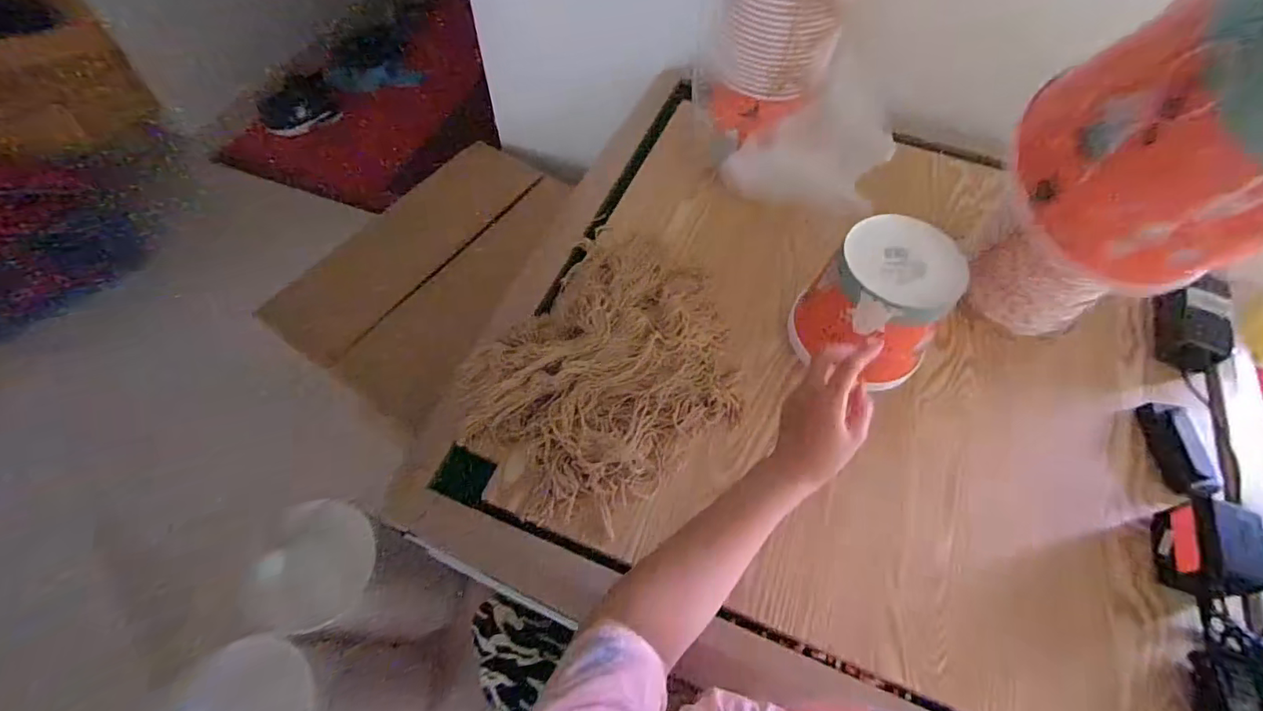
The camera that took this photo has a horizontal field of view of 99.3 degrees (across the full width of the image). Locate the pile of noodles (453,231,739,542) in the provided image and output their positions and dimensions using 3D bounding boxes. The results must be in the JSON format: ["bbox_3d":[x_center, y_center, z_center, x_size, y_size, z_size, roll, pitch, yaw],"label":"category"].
[{"bbox_3d":[-0.013,0.006,0.634,0.284,0.061,0.379,29,62,15],"label":"pile of noodles"}]

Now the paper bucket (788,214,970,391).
[{"bbox_3d":[0.272,-0.052,0.615,0.144,0.141,0.161,28,62,14],"label":"paper bucket"}]

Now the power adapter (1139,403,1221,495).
[{"bbox_3d":[0.625,0.108,0.618,0.041,0.036,0.110,3,59,0],"label":"power adapter"}]

